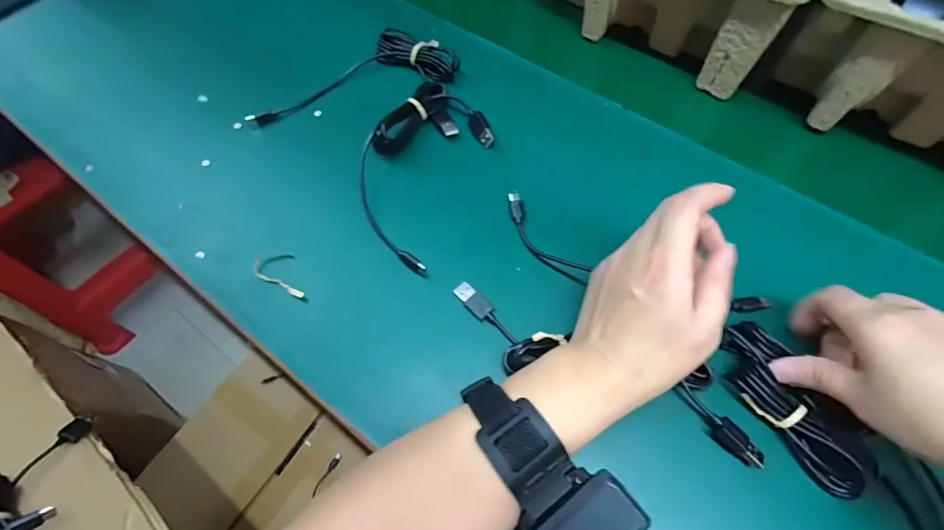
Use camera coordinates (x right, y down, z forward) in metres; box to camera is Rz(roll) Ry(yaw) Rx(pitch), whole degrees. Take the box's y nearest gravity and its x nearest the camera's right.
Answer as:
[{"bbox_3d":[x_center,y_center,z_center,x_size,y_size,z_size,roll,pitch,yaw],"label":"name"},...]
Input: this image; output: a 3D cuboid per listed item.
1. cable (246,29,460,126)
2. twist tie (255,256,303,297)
[{"bbox_3d":[-0.113,-0.184,0.415,0.194,0.018,0.074,-15,63,-5],"label":"cable"},{"bbox_3d":[-0.145,0.010,0.327,0.029,0.006,0.043,-22,64,-9],"label":"twist tie"}]

